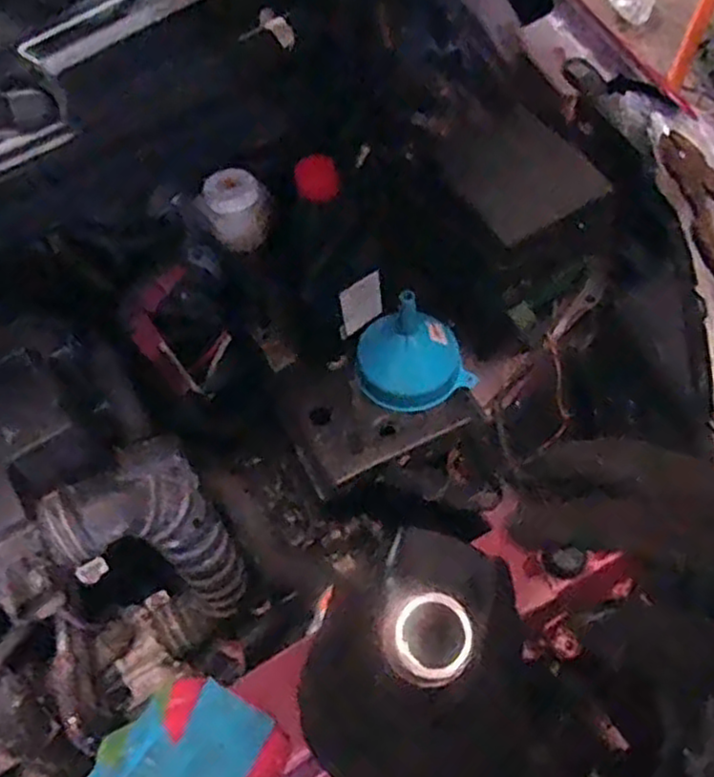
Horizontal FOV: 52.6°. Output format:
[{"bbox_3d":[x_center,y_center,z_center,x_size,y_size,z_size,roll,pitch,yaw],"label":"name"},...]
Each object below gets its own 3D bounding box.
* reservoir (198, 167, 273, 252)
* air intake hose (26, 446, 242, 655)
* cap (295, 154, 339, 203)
[{"bbox_3d":[-0.123,-0.186,0.746,0.067,0.059,0.061,-1,57,2],"label":"reservoir"},{"bbox_3d":[-0.169,0.146,0.631,0.118,0.221,0.098,-36,62,-19],"label":"air intake hose"},{"bbox_3d":[-0.038,-0.200,0.686,0.042,0.011,0.043,-10,103,-17],"label":"cap"}]

